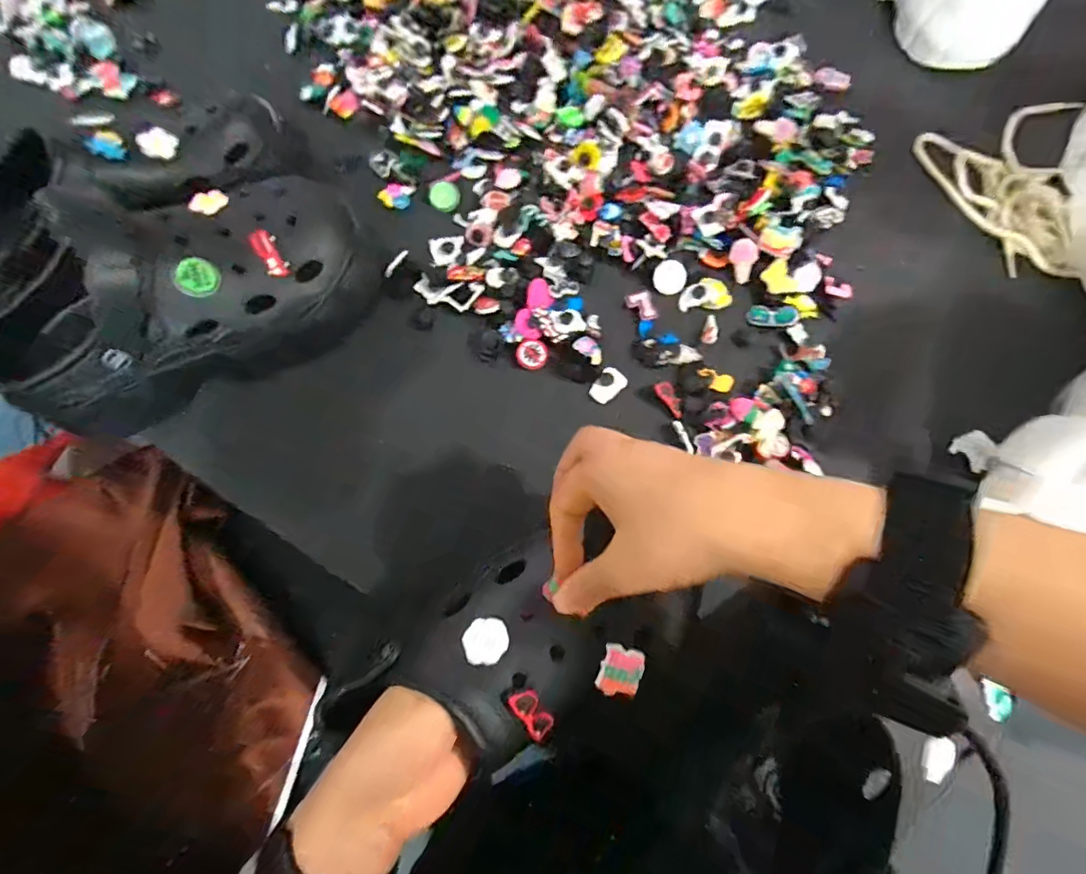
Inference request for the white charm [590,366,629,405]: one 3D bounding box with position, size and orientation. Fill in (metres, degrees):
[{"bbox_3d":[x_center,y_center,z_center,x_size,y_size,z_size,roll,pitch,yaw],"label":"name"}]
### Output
[{"bbox_3d":[0.051,-0.042,0.396,0.030,0.004,0.021,-43,78,-11],"label":"white charm"}]

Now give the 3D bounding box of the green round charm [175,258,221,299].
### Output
[{"bbox_3d":[-0.234,-0.108,0.337,0.004,0.026,0.026,1,82,31],"label":"green round charm"}]

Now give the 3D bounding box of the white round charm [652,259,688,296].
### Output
[{"bbox_3d":[0.108,-0.136,0.423,0.028,0.004,0.028,1,107,5],"label":"white round charm"}]

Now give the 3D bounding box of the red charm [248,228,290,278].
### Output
[{"bbox_3d":[-0.193,-0.130,0.351,0.016,0.009,0.034,-29,111,-11],"label":"red charm"}]

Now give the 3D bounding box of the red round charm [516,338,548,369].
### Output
[{"bbox_3d":[-0.009,-0.067,0.404,0.025,0.007,0.024,0,73,0],"label":"red round charm"}]

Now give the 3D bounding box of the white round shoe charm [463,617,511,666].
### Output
[{"bbox_3d":[-0.030,0.108,0.262,0.023,0.004,0.022,0,73,0],"label":"white round shoe charm"}]

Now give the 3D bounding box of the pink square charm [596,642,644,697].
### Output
[{"bbox_3d":[0.041,0.123,0.260,0.022,0.004,0.027,16,99,-2],"label":"pink square charm"}]

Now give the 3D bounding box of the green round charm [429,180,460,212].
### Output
[{"bbox_3d":[-0.090,-0.219,0.453,0.027,0.010,0.028,0,73,0],"label":"green round charm"}]

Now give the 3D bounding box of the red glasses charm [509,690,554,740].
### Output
[{"bbox_3d":[-0.005,0.142,0.255,0.014,0.004,0.030,-35,105,-12],"label":"red glasses charm"}]

